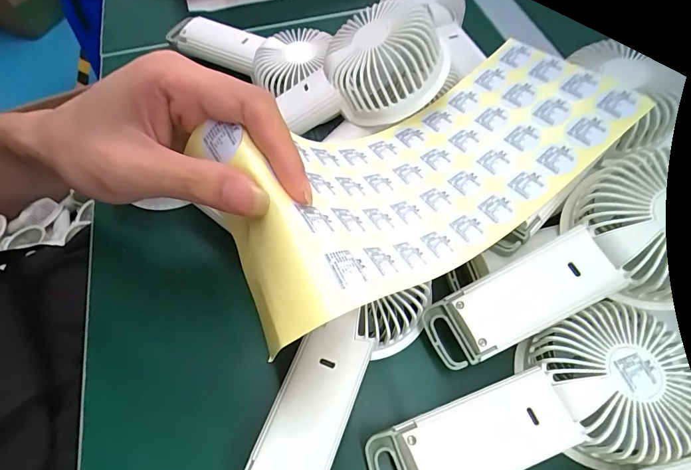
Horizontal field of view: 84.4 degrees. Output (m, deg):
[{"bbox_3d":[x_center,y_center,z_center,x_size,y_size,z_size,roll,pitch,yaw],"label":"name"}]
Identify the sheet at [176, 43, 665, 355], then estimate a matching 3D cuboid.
[{"bbox_3d":[0.046,-0.042,0.215,0.240,0.053,0.117,-31,64,-30],"label":"sheet"}]

